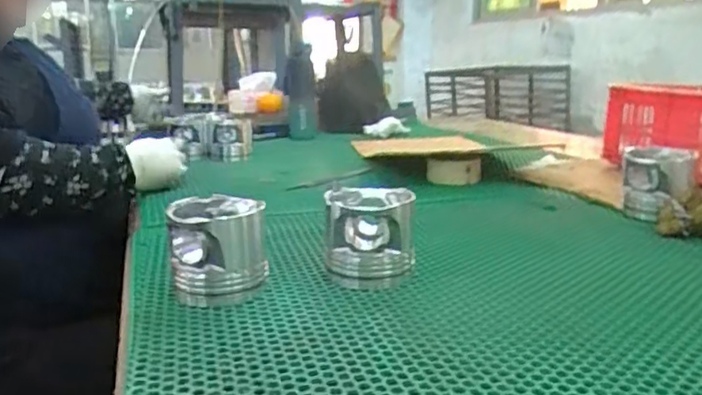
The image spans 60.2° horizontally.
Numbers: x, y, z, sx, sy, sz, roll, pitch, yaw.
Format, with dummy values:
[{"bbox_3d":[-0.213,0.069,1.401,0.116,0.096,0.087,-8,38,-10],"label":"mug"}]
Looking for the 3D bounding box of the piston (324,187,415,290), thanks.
[{"bbox_3d":[0.020,0.041,0.638,0.091,0.086,0.092,0,14,3],"label":"piston"}]

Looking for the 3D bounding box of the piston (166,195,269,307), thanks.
[{"bbox_3d":[-0.130,0.053,0.596,0.087,0.090,0.085,-4,14,-14],"label":"piston"}]

